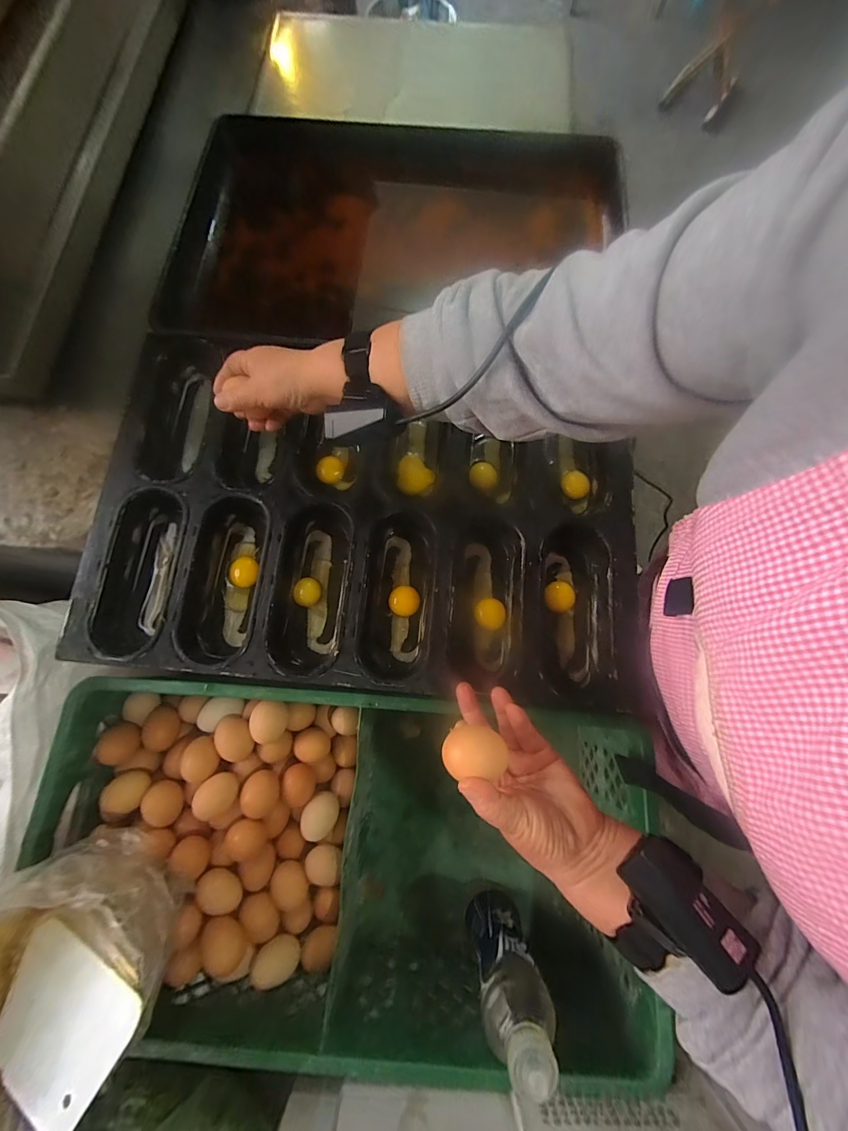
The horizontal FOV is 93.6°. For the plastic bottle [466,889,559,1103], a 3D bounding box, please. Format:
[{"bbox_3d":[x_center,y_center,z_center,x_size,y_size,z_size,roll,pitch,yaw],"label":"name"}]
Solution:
[{"bbox_3d":[0.087,0.423,0.412,0.067,0.205,0.058,-17,77,-5],"label":"plastic bottle"}]

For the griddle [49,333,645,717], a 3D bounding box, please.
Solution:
[{"bbox_3d":[-0.063,-0.061,0.460,0.586,0.045,0.388,6,76,1],"label":"griddle"}]

